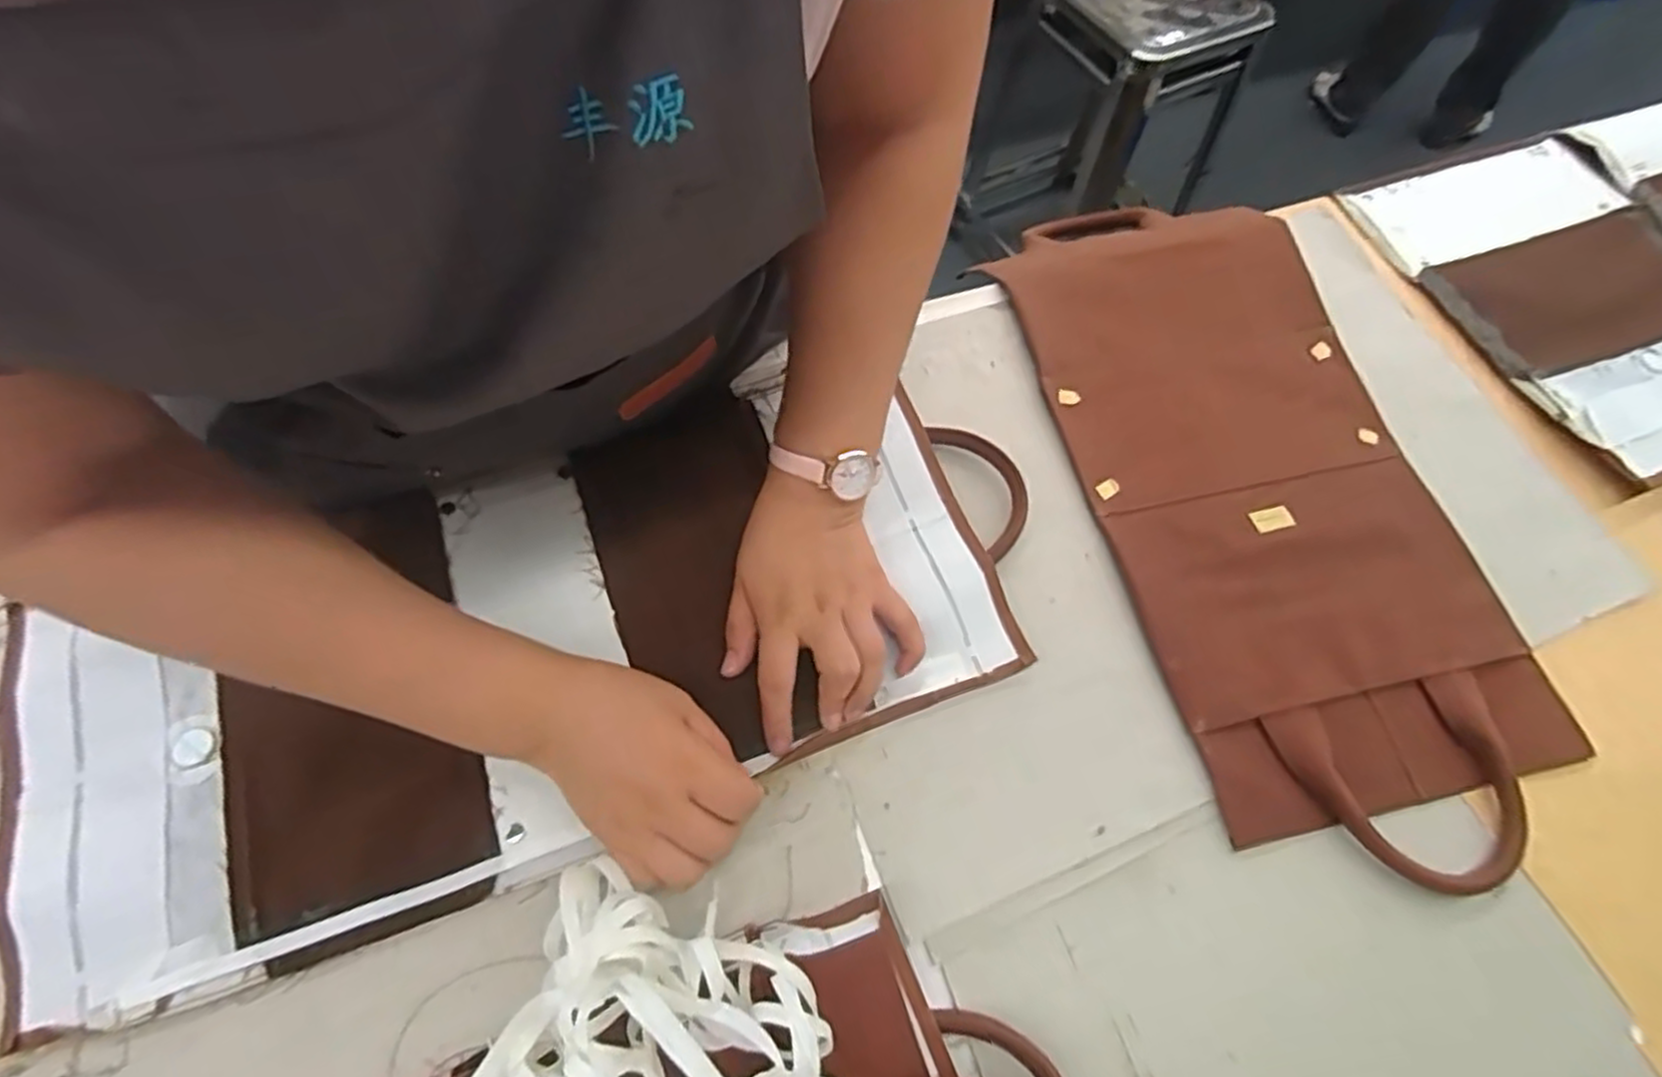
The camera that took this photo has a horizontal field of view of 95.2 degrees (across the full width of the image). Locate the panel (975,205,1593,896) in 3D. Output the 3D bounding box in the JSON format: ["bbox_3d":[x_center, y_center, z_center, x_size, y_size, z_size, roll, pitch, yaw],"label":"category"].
[{"bbox_3d":[0.281,-0.046,0.511,0.223,0.018,0.495,-11,66,-9],"label":"panel"}]

